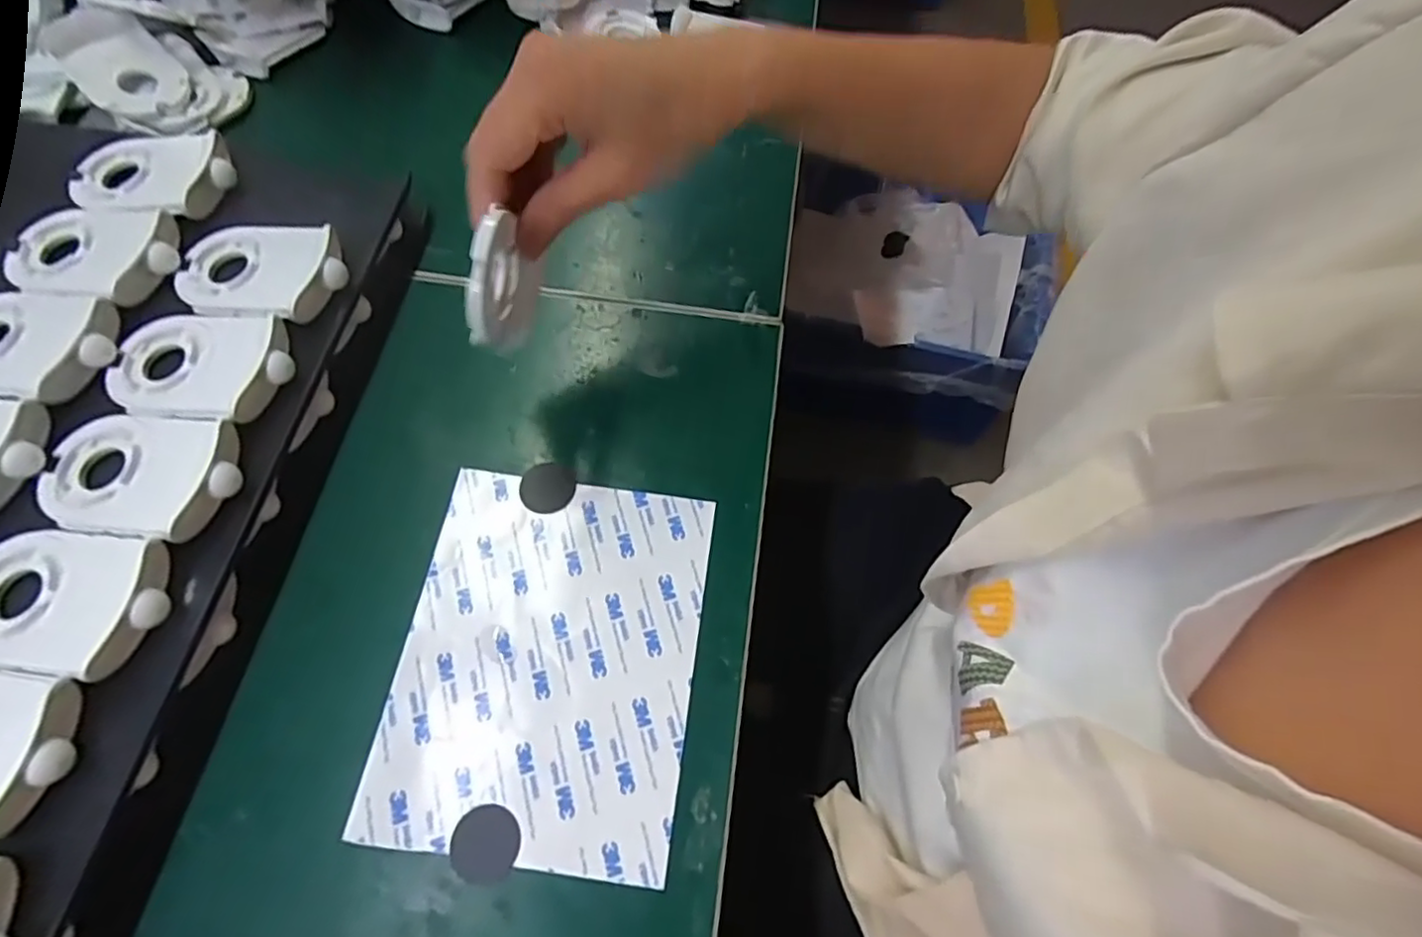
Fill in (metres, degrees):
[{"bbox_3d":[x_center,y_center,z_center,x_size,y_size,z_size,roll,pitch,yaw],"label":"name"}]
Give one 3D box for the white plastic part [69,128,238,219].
[{"bbox_3d":[-0.322,-0.171,0.367,0.088,0.014,0.059,10,67,3],"label":"white plastic part"}]

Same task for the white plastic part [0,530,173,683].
[{"bbox_3d":[-0.275,0.054,0.272,0.089,0.010,0.057,6,67,1],"label":"white plastic part"}]

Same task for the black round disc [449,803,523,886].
[{"bbox_3d":[-0.097,0.160,0.275,0.029,0.004,0.029,0,67,-1],"label":"black round disc"}]

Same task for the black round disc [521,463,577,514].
[{"bbox_3d":[-0.087,0.009,0.342,0.028,0.004,0.028,0,67,-1],"label":"black round disc"}]

